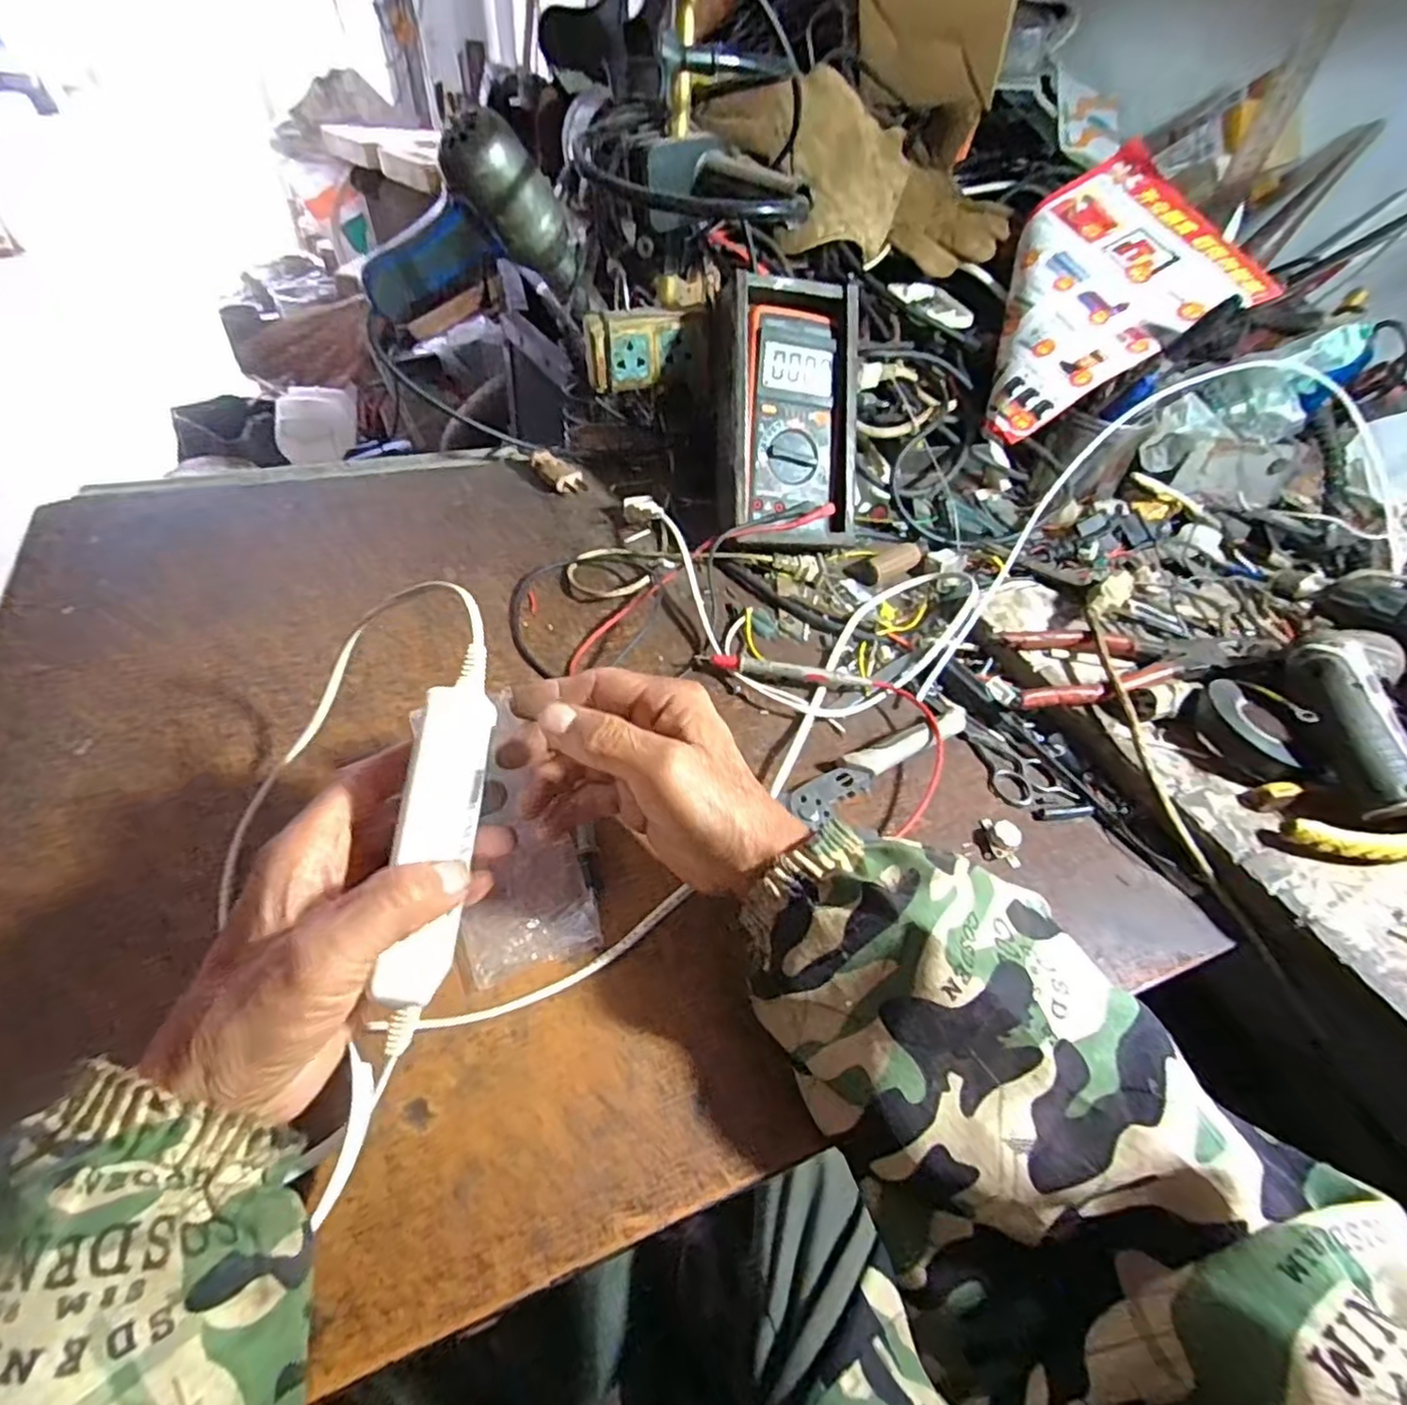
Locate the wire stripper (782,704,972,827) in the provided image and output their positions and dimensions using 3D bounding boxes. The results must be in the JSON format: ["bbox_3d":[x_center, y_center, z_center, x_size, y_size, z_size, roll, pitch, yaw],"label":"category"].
[{"bbox_3d":[0.114,0.036,0.443,0.146,0.021,0.029,-26,56,-26],"label":"wire stripper"}]

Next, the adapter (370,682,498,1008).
[{"bbox_3d":[-0.110,0.057,0.286,0.018,0.045,0.128,5,78,-2],"label":"adapter"}]

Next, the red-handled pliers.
[{"bbox_3d":[0.308,-0.026,0.492,0.176,0.027,0.075,4,48,-3],"label":"red-handled pliers"}]

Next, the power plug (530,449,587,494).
[{"bbox_3d":[-0.135,-0.212,0.622,0.061,0.011,0.027,40,55,10],"label":"power plug"}]

